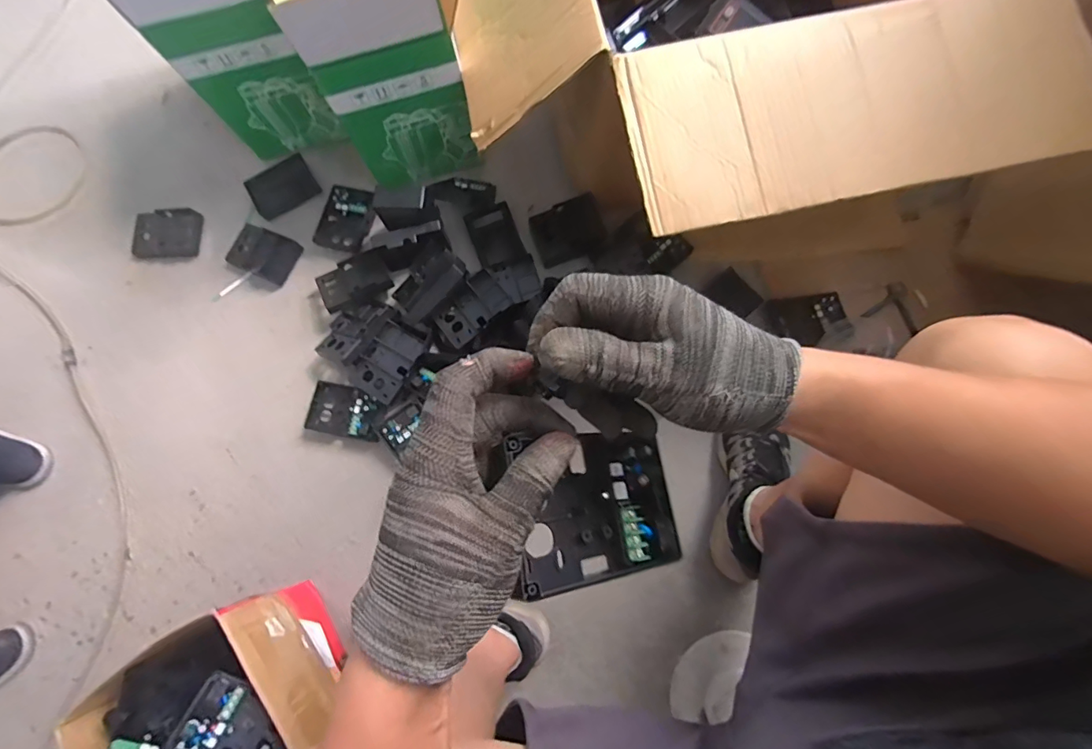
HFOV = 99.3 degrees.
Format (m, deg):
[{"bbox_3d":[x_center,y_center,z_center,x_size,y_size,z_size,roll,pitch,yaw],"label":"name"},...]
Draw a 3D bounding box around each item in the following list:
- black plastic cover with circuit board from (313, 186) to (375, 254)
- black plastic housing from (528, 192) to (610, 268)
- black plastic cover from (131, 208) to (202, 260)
[{"bbox_3d":[-0.384,-0.300,0.891,0.093,0.025,0.128,16,80,3],"label":"black plastic cover with circuit board"},{"bbox_3d":[0.040,-0.263,0.856,0.133,0.018,0.097,-20,102,16],"label":"black plastic housing"},{"bbox_3d":[-0.736,-0.275,0.902,0.121,0.037,0.097,-5,80,0],"label":"black plastic cover"}]

